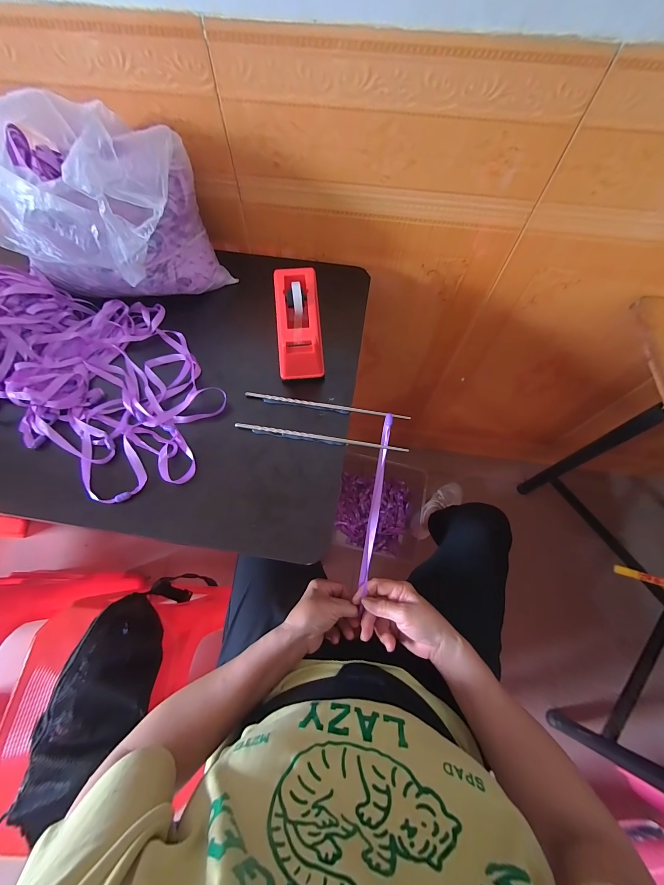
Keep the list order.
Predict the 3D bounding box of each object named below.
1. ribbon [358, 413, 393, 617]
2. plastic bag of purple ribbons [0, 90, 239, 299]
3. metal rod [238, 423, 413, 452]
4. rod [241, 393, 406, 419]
[{"bbox_3d":[0.060,0.083,0.432,0.012,0.016,0.240,8,98,4],"label":"ribbon"},{"bbox_3d":[-0.311,-0.305,0.431,0.214,0.185,0.259,41,71,17],"label":"plastic bag of purple ribbons"},{"bbox_3d":[-0.014,-0.008,0.407,0.221,0.006,0.007,7,65,3],"label":"metal rod"},{"bbox_3d":[-0.010,-0.049,0.426,0.215,0.009,0.008,9,65,4],"label":"rod"}]

